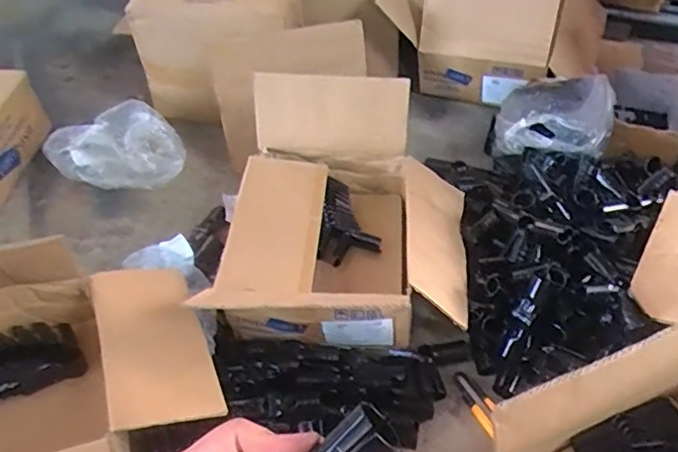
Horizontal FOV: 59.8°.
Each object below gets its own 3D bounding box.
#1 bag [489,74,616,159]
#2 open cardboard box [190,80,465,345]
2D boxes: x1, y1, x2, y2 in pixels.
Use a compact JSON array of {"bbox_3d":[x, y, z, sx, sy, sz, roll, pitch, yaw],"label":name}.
[{"bbox_3d":[0.423,-0.201,1.176,0.210,0.119,0.250,14,49,15],"label":"bag"},{"bbox_3d":[0.015,-0.011,0.922,0.368,0.190,0.465,2,47,4],"label":"open cardboard box"}]

